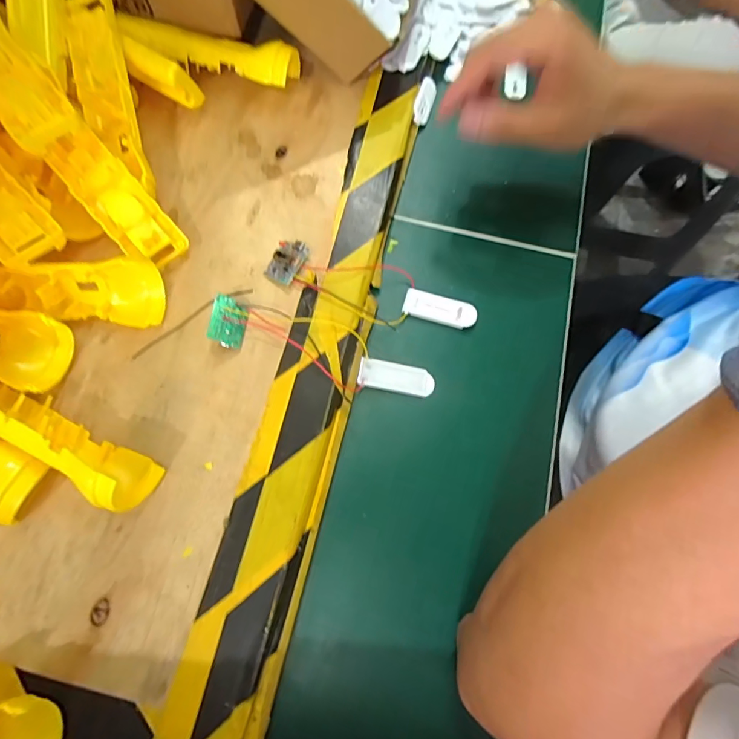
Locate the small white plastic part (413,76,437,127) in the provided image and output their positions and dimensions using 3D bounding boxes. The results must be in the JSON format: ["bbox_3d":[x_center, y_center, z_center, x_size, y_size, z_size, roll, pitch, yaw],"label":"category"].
[{"bbox_3d":[0.051,-0.248,0.399,0.014,0.013,0.048,18,74,5],"label":"small white plastic part"}]

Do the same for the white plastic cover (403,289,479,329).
[{"bbox_3d":[0.057,-0.048,0.345,0.057,0.007,0.023,16,74,4],"label":"white plastic cover"}]

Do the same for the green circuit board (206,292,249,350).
[{"bbox_3d":[-0.102,-0.034,0.313,0.026,0.004,0.035,15,84,-31],"label":"green circuit board"}]

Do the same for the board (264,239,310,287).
[{"bbox_3d":[-0.064,-0.085,0.336,0.024,0.011,0.036,27,75,7],"label":"board"}]

